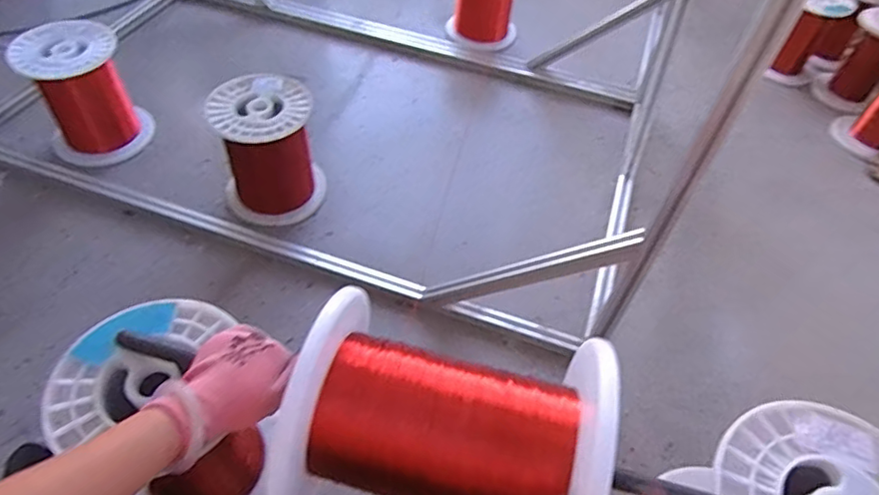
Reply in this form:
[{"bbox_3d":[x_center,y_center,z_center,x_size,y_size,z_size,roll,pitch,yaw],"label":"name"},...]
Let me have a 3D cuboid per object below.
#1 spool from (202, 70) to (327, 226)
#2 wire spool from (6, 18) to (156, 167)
[{"bbox_3d":[-0.351,-0.194,1.173,0.196,0.241,0.183,3,50,-3],"label":"spool"},{"bbox_3d":[-0.774,-0.342,1.234,0.196,0.255,0.185,2,52,-2],"label":"wire spool"}]

